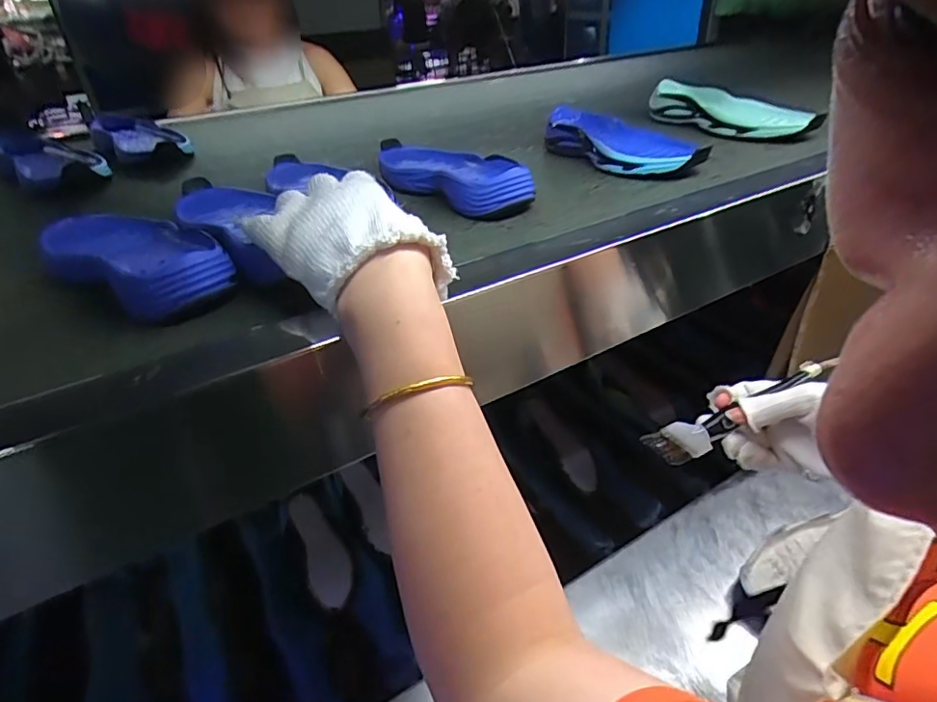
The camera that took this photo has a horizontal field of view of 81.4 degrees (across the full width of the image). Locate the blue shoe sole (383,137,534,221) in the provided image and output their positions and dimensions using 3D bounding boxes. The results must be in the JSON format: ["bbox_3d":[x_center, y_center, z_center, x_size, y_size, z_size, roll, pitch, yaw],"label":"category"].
[{"bbox_3d":[-0.018,-0.173,0.521,0.083,0.037,0.203,-20,39,-26],"label":"blue shoe sole"}]

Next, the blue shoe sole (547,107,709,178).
[{"bbox_3d":[0.164,-0.225,0.585,0.089,0.037,0.191,-17,37,-22],"label":"blue shoe sole"}]

